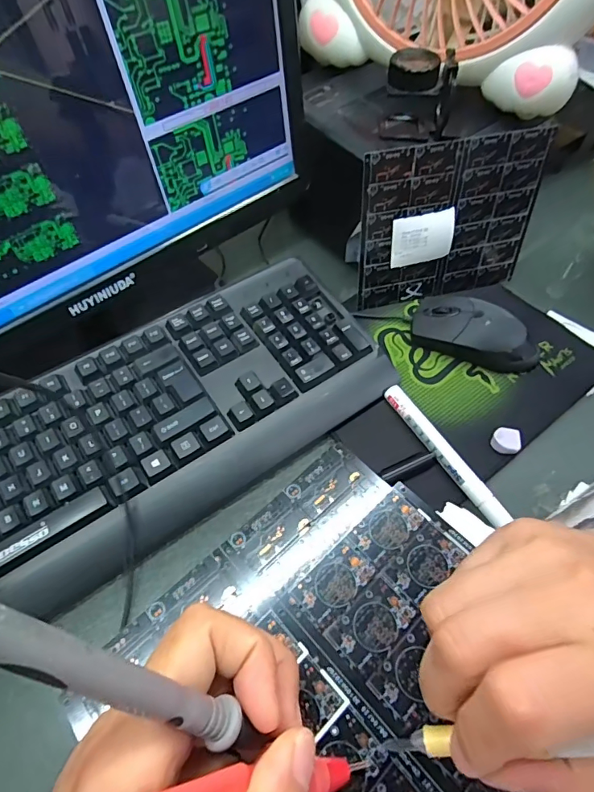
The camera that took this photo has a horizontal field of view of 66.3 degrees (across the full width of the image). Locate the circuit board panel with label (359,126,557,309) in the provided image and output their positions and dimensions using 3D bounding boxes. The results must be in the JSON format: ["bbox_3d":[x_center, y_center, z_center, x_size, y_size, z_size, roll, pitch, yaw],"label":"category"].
[{"bbox_3d":[0.139,-0.153,0.412,0.166,0.143,0.006,-13,46,-8],"label":"circuit board panel with label"}]

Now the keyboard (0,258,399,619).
[{"bbox_3d":[-0.127,0.035,0.342,0.427,0.039,0.162,-30,63,-18],"label":"keyboard"}]

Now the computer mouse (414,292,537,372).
[{"bbox_3d":[0.166,-0.061,0.416,0.116,0.037,0.060,15,59,8],"label":"computer mouse"}]

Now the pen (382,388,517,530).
[{"bbox_3d":[0.113,0.044,0.356,0.014,0.015,0.132,-27,62,-17],"label":"pen"}]

